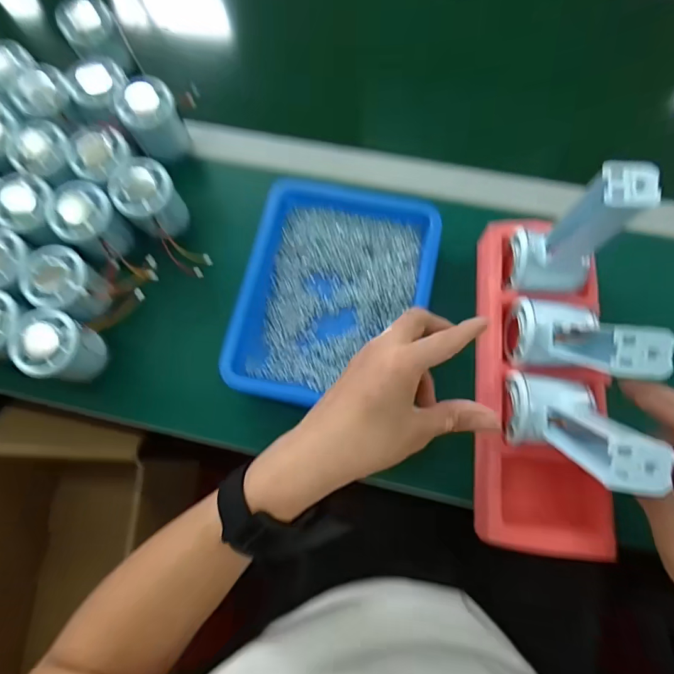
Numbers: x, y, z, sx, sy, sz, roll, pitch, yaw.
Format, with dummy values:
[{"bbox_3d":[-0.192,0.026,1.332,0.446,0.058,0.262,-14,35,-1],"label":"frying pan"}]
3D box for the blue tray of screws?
[{"bbox_3d":[0.000,-0.050,0.408,0.173,0.028,0.231,12,75,5],"label":"blue tray of screws"}]

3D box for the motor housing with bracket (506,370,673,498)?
[{"bbox_3d":[0.154,0.057,0.279,0.038,0.129,0.048,-4,93,0],"label":"motor housing with bracket"}]

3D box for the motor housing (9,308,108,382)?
[{"bbox_3d":[-0.258,0.010,0.381,0.058,0.058,0.057,0,74,1],"label":"motor housing"}]

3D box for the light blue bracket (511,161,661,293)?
[{"bbox_3d":[0.182,-0.078,0.311,0.060,0.122,0.050,3,74,2],"label":"light blue bracket"}]

